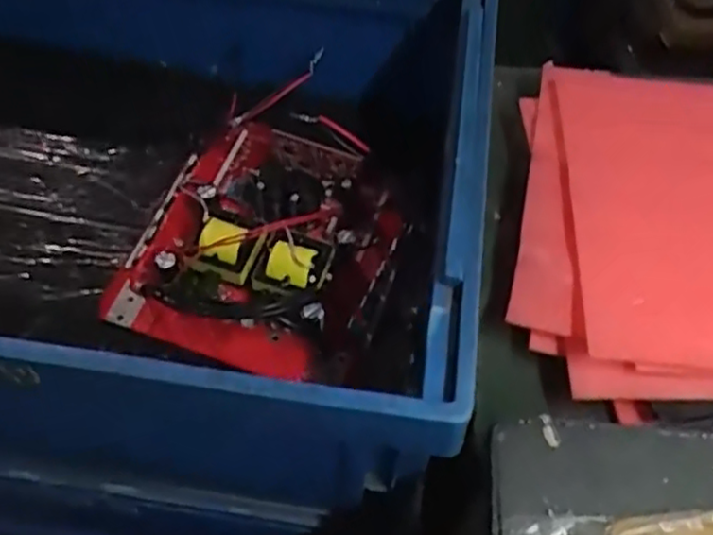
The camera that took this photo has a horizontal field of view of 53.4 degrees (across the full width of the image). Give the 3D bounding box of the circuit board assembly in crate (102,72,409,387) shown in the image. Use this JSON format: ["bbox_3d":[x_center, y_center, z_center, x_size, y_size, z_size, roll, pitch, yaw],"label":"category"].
[{"bbox_3d":[-0.057,-0.028,0.505,0.174,0.062,0.177,18,56,10],"label":"circuit board assembly in crate"}]

